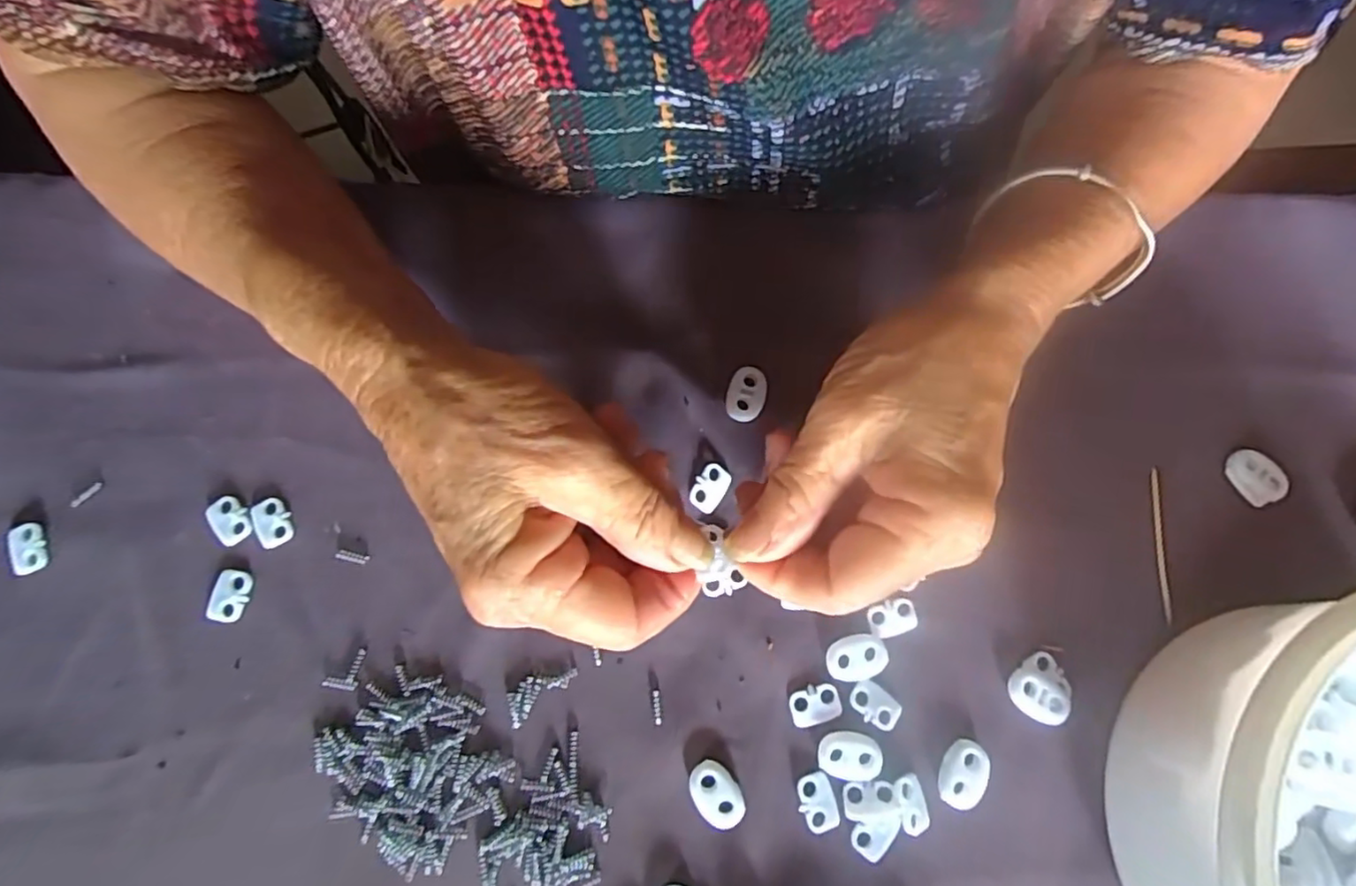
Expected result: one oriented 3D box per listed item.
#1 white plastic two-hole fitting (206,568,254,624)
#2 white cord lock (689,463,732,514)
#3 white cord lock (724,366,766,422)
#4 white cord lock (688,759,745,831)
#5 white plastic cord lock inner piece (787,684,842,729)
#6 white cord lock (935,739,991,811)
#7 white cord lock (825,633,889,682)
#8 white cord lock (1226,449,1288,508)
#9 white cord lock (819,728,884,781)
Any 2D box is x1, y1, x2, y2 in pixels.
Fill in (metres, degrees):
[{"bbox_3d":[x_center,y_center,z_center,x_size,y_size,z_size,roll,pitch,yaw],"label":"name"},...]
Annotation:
[{"bbox_3d":[-0.168,0.057,0.235,0.011,0.004,0.019,9,76,2],"label":"white plastic two-hole fitting"},{"bbox_3d":[0.013,0.018,0.246,0.013,0.006,0.019,23,77,6],"label":"white cord lock"},{"bbox_3d":[0.028,-0.019,0.256,0.015,0.007,0.022,13,77,3],"label":"white cord lock"},{"bbox_3d":[0.013,0.124,0.222,0.016,0.005,0.022,-40,79,-9],"label":"white cord lock"},{"bbox_3d":[0.050,0.096,0.229,0.018,0.004,0.013,-14,77,-3],"label":"white plastic cord lock inner piece"},{"bbox_3d":[0.102,0.118,0.224,0.015,0.005,0.022,27,78,7],"label":"white cord lock"},{"bbox_3d":[0.066,0.080,0.233,0.022,0.004,0.015,-19,77,-4],"label":"white cord lock"},{"bbox_3d":[0.227,0.013,0.248,0.016,0.005,0.021,-26,78,-6],"label":"white cord lock"},{"bbox_3d":[0.062,0.112,0.224,0.021,0.004,0.016,14,77,3],"label":"white cord lock"}]

